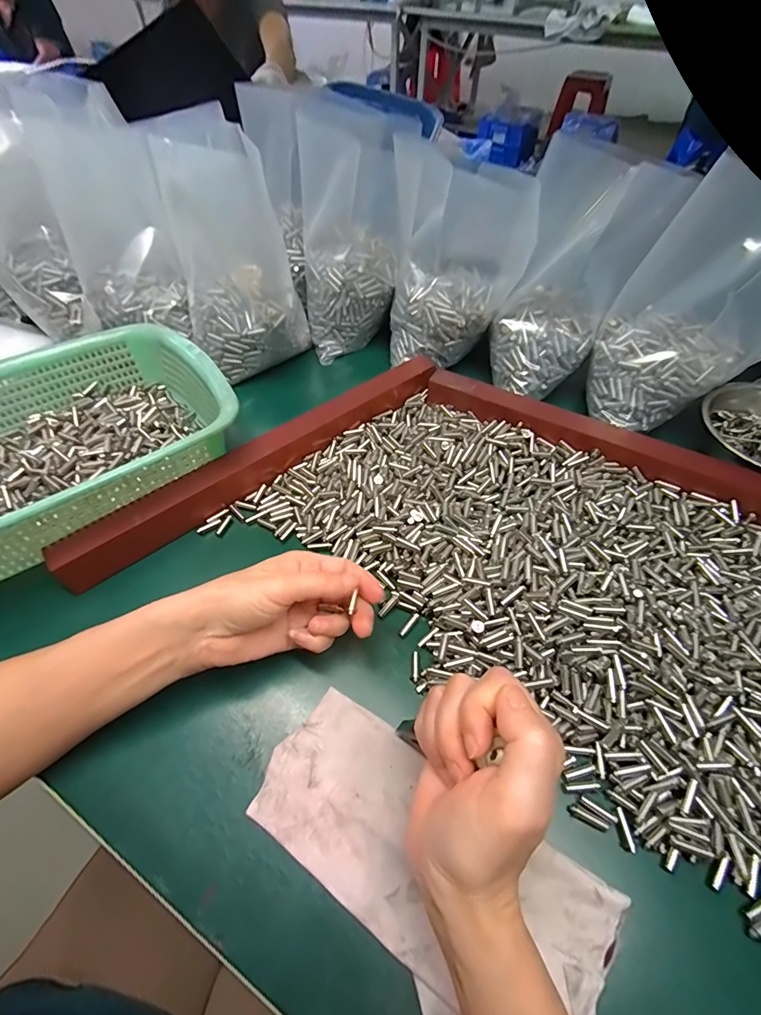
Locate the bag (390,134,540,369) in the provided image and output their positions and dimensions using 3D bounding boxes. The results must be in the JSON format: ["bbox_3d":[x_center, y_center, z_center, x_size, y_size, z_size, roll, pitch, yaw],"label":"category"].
[{"bbox_3d":[0.079,-0.258,0.461,0.130,0.181,0.086,1,55,1],"label":"bag"}]

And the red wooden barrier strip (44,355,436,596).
[{"bbox_3d":[-0.099,-0.054,0.402,0.390,0.034,0.030,-35,62,-22],"label":"red wooden barrier strip"}]

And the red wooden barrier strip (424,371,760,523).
[{"bbox_3d":[0.219,-0.064,0.410,0.373,0.024,0.038,26,59,17],"label":"red wooden barrier strip"}]

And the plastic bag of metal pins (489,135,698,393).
[{"bbox_3d":[0.187,-0.218,0.418,0.122,0.197,0.114,19,57,12],"label":"plastic bag of metal pins"}]

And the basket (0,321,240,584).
[{"bbox_3d":[-0.291,-0.058,0.378,0.300,0.087,0.226,-37,63,-23],"label":"basket"}]

